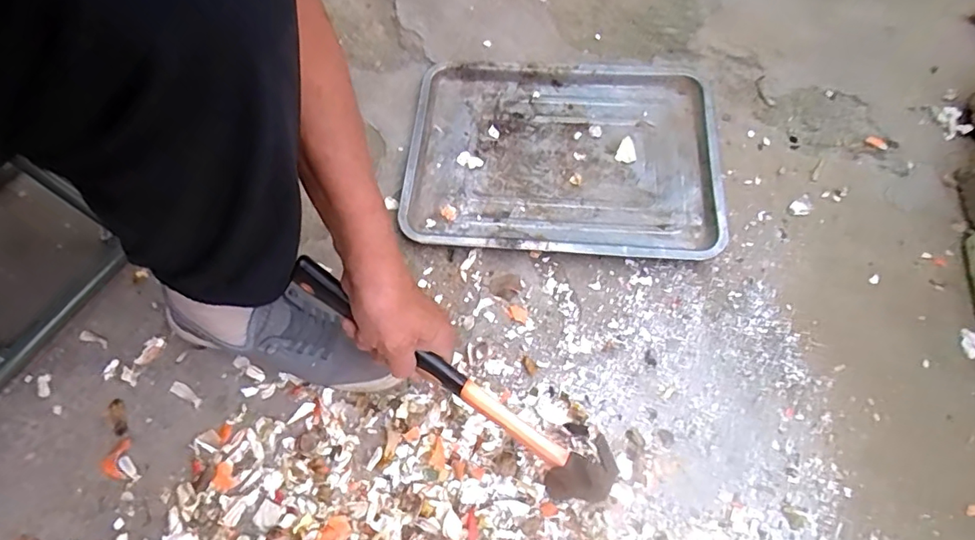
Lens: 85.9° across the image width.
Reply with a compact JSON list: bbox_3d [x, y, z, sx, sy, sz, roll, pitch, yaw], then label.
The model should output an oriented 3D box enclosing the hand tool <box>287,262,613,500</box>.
[{"bbox_3d":[-0.035,0.095,0.454,0.321,0.079,0.050,36,74,2],"label":"hand tool"}]

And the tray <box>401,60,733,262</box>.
[{"bbox_3d":[0.102,-0.163,0.692,0.392,0.028,0.305,5,56,0],"label":"tray"}]

